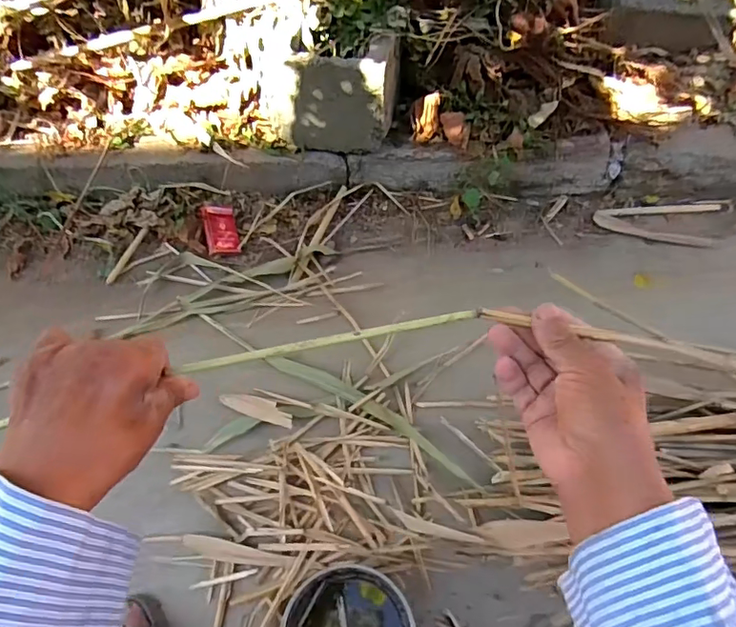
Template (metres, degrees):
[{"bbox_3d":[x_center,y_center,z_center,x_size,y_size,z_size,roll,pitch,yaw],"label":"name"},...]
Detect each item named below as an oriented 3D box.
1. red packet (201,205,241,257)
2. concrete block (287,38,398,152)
[{"bbox_3d":[-0.268,-0.153,0.981,0.062,0.013,0.088,-9,91,-39],"label":"red packet"},{"bbox_3d":[-0.048,-0.394,0.948,0.189,0.173,0.118,7,60,3],"label":"concrete block"}]

